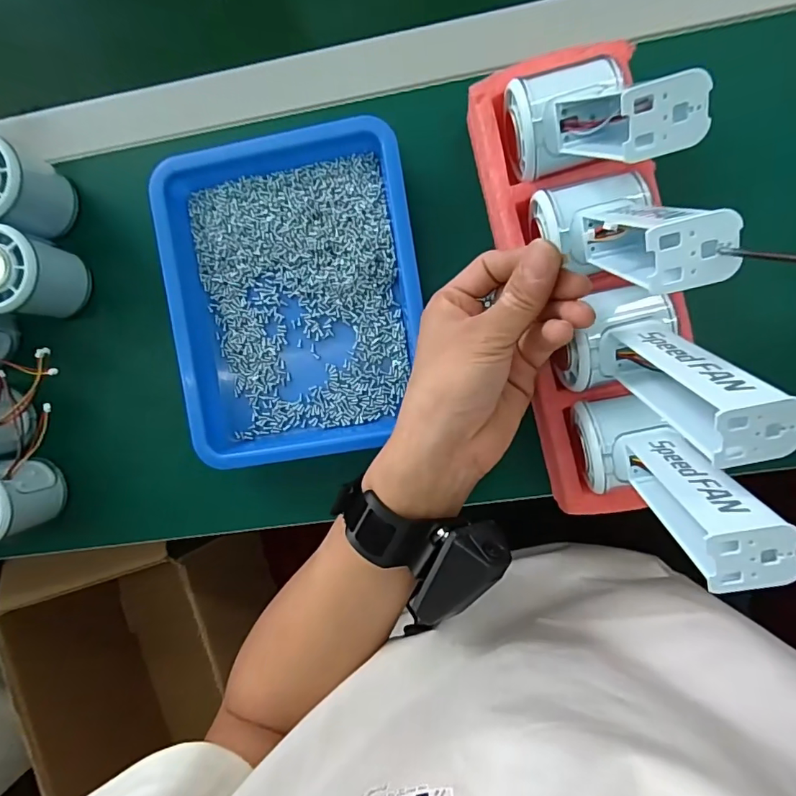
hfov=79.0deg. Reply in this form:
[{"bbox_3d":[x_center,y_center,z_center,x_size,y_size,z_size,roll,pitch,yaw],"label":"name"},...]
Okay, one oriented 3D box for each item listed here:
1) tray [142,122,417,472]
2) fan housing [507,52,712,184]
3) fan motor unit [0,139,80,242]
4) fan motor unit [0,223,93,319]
[{"bbox_3d":[-0.072,-0.070,0.339,0.168,0.027,0.220,-9,91,6],"label":"tray"},{"bbox_3d":[0.100,-0.139,0.239,0.058,0.133,0.051,-18,120,6],"label":"fan housing"},{"bbox_3d":[-0.269,-0.144,0.344,0.055,0.071,0.056,14,93,5],"label":"fan motor unit"},{"bbox_3d":[-0.258,-0.084,0.340,0.059,0.059,0.056,28,94,4],"label":"fan motor unit"}]

